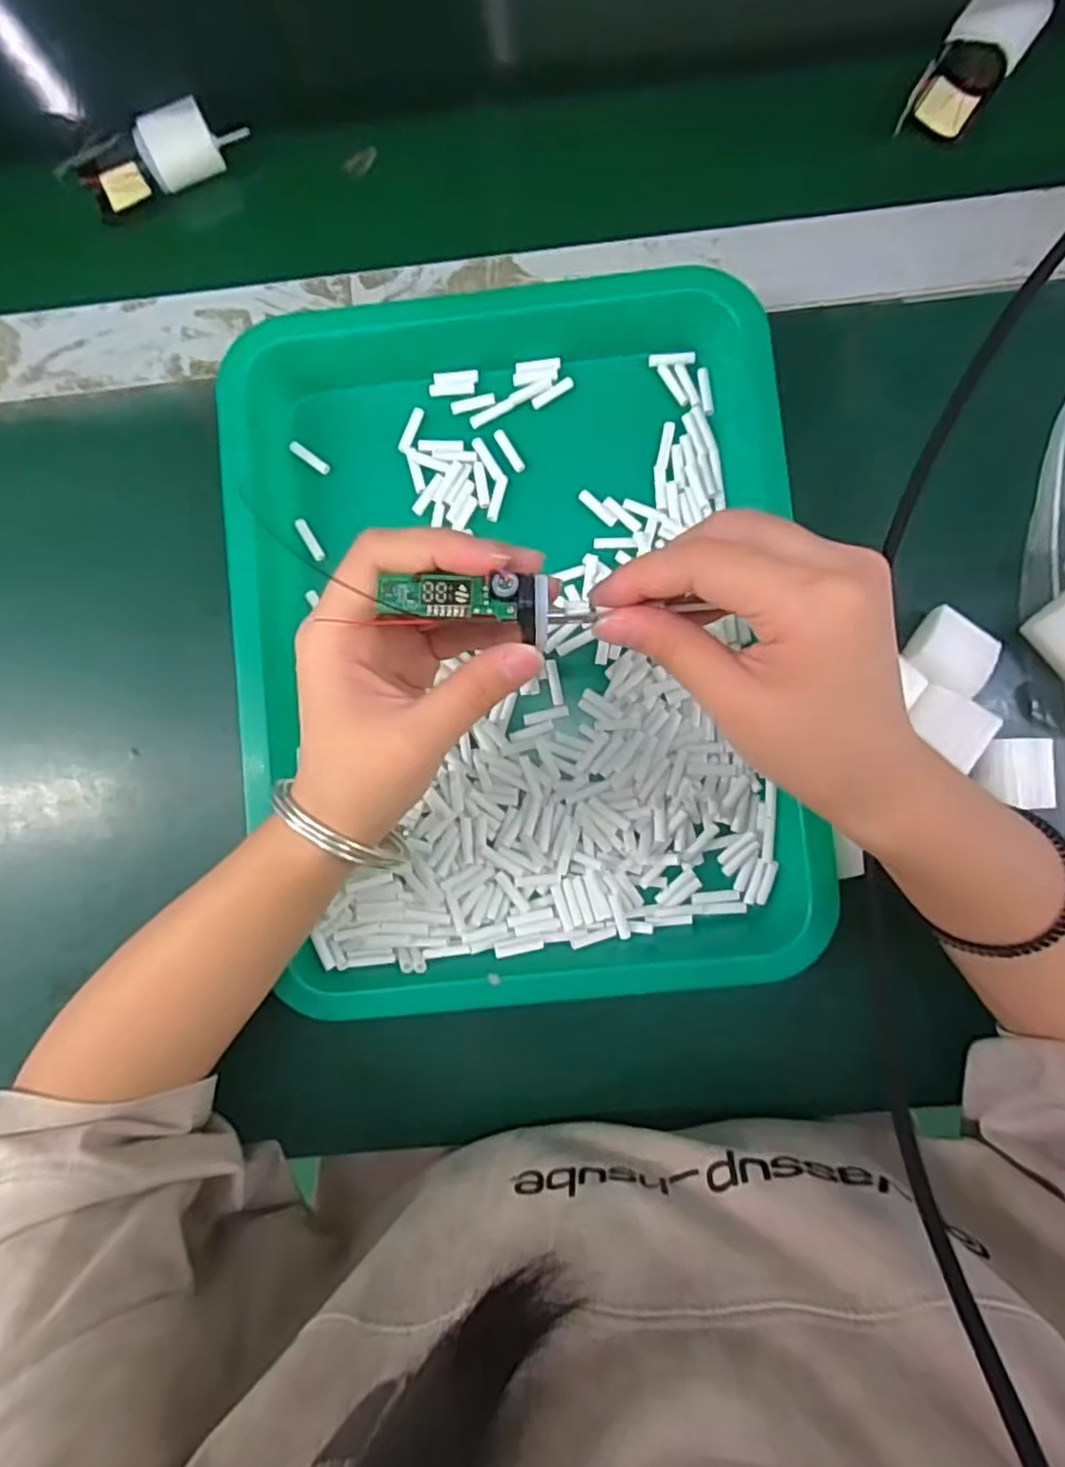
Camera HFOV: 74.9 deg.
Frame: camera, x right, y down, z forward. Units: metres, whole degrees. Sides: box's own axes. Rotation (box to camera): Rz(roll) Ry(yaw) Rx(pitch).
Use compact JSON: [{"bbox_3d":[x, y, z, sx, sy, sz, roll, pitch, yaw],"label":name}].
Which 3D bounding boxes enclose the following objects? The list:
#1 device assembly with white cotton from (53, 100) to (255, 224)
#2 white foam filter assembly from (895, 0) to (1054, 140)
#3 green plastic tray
[{"bbox_3d":[-0.207,-0.311,0.376,0.096,0.027,0.035,-9,85,2],"label":"device assembly with white cotton"},{"bbox_3d":[0.230,-0.350,0.359,0.039,0.011,0.085,37,102,5],"label":"white foam filter assembly"},{"bbox_3d":[-0.007,-0.046,0.332,0.259,0.033,0.338,-4,86,2],"label":"green plastic tray"}]

